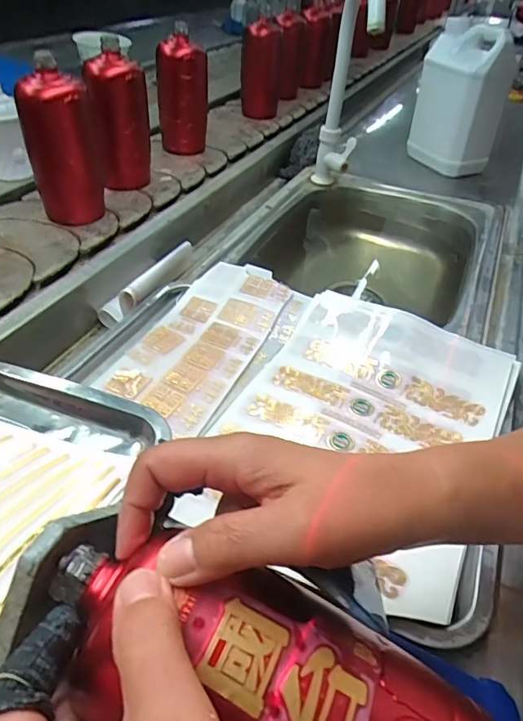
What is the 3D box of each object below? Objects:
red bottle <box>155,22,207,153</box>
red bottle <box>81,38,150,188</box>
[{"bbox_3d":[-0.130,-0.441,0.824,0.081,0.170,0.080,-3,47,-6],"label":"red bottle"},{"bbox_3d":[-0.197,-0.334,0.699,0.076,0.175,0.076,-7,48,-9],"label":"red bottle"}]

